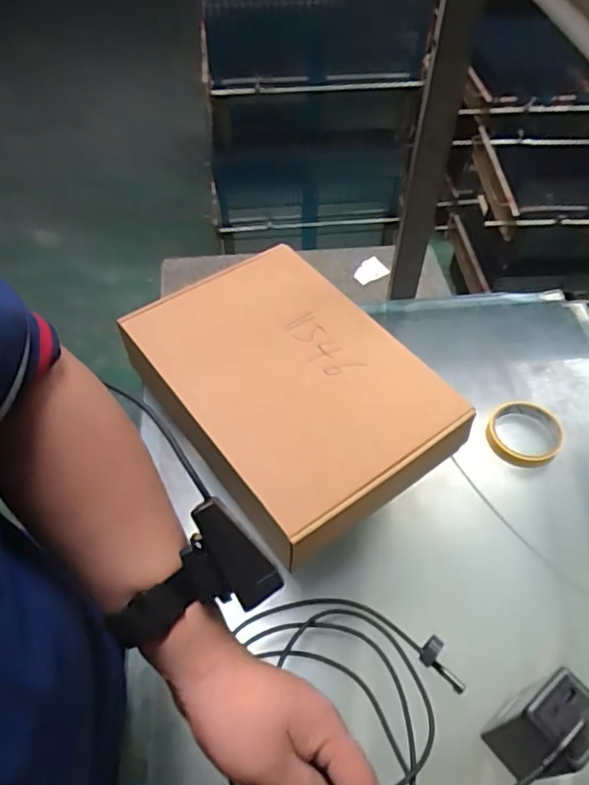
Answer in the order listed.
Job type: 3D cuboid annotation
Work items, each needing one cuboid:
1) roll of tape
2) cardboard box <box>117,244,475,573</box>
[{"bbox_3d":[0.280,0.048,0.698,0.084,0.020,0.097,30,58,20],"label":"roll of tape"},{"bbox_3d":[-0.012,-0.013,0.679,0.256,0.065,0.358,-33,63,-20],"label":"cardboard box"}]

